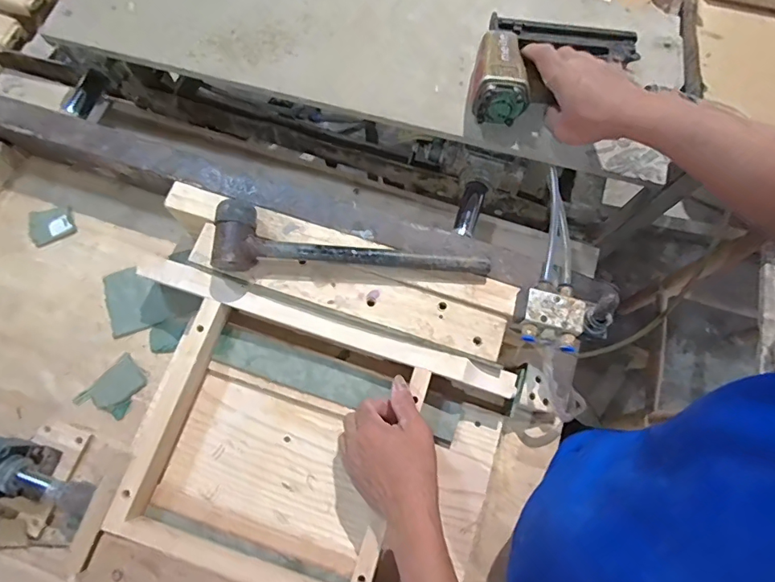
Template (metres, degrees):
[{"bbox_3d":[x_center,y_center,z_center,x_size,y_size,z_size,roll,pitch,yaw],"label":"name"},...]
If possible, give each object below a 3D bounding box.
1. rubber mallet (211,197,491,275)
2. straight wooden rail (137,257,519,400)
[{"bbox_3d":[-0.037,-0.053,0.554,0.335,0.053,0.076,4,72,0],"label":"rubber mallet"},{"bbox_3d":[-0.076,0.042,0.557,0.477,0.022,0.030,18,72,4],"label":"straight wooden rail"}]

